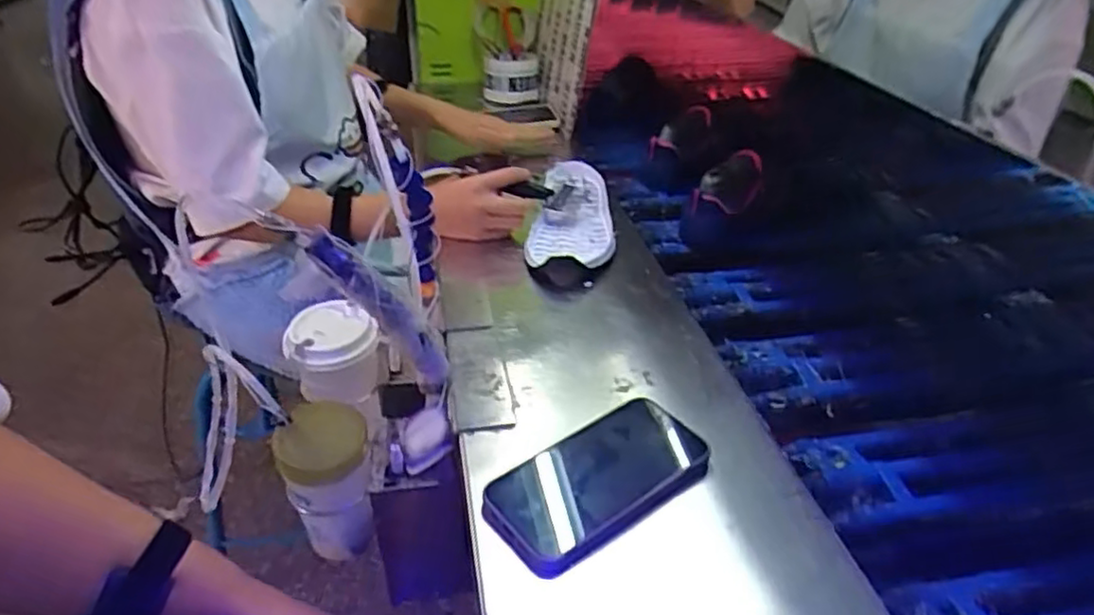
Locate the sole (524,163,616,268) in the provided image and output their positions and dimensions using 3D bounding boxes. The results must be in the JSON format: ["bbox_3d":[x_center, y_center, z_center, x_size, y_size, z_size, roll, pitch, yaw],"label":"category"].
[{"bbox_3d":[0.030,-0.117,0.816,0.095,0.040,0.261,5,37,1],"label":"sole"}]

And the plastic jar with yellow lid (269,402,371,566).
[{"bbox_3d":[-0.188,0.155,0.584,0.069,0.132,0.063,3,37,-2],"label":"plastic jar with yellow lid"}]

